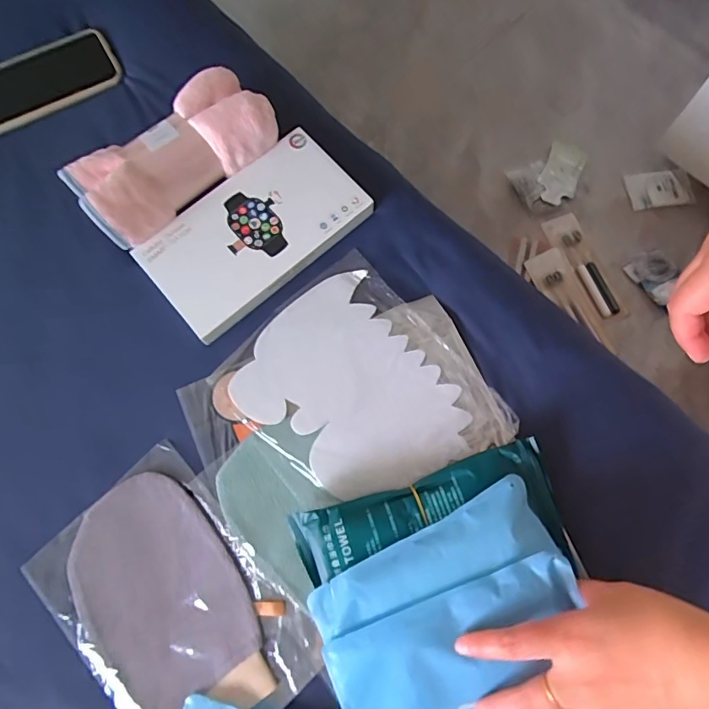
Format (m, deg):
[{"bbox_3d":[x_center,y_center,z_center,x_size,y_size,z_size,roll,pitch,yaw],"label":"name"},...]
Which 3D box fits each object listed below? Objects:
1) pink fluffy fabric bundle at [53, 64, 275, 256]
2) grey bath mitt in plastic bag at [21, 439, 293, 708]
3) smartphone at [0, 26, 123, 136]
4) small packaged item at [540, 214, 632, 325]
[{"bbox_3d":[-0.164,-0.182,0.452,0.185,0.067,0.080,-41,75,-8],"label":"pink fluffy fabric bundle"},{"bbox_3d":[-0.151,0.202,0.392,0.144,0.014,0.211,-40,74,-8],"label":"grey bath mitt in plastic bag"},{"bbox_3d":[-0.324,-0.283,0.504,0.156,0.016,0.066,-29,92,-7],"label":"smartphone"},{"bbox_3d":[0.448,-0.171,0.944,0.067,0.018,0.229,-23,73,-3],"label":"small packaged item"}]

